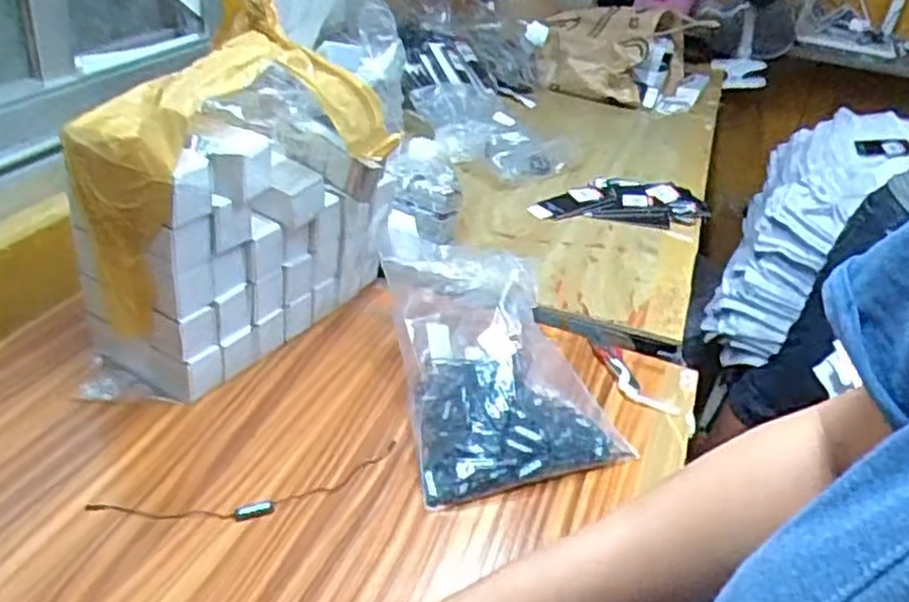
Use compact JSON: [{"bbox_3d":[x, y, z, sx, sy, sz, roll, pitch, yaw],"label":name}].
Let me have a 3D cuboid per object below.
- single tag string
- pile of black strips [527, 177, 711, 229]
[{"bbox_3d":[-0.150,0.146,0.578,0.230,0.004,0.044,-7,35,-22],"label":"single tag string"},{"bbox_3d":[0.230,-0.147,1.095,0.254,0.015,0.138,1,33,-11],"label":"pile of black strips"}]

